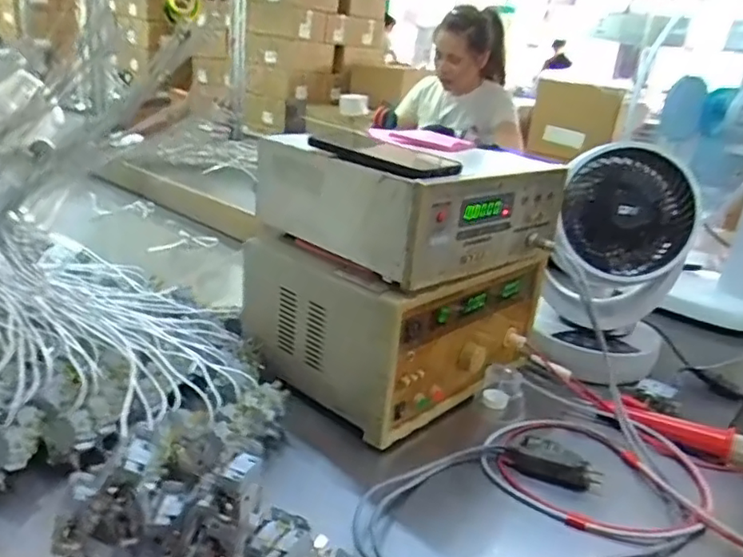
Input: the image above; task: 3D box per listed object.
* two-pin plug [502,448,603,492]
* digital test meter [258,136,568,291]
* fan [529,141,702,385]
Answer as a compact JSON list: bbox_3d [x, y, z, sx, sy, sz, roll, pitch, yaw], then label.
[{"bbox_3d":[0.190,0.201,0.638,0.100,0.021,0.020,12,21,11],"label":"two-pin plug"},{"bbox_3d":[0.047,-0.095,0.739,0.248,0.127,0.281,25,27,38],"label":"digital test meter"},{"bbox_3d":[0.341,-0.025,0.857,0.167,0.288,0.181,16,22,20],"label":"fan"}]

